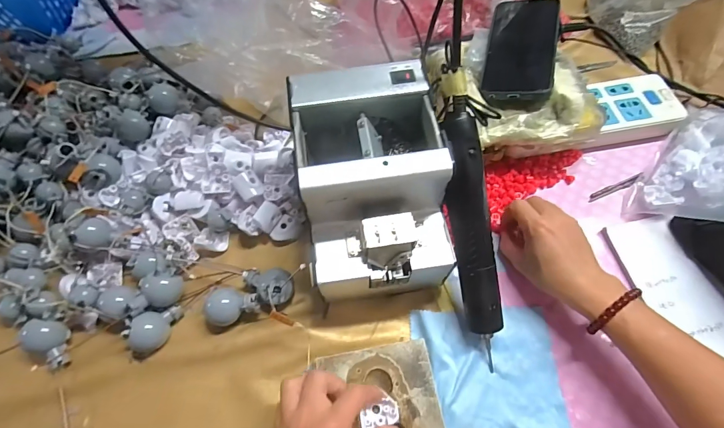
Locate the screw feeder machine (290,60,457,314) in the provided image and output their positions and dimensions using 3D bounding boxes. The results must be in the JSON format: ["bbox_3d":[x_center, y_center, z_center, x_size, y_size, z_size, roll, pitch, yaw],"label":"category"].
[{"bbox_3d":[0.010,-0.022,0.369,0.125,0.153,0.178,-7,62,-2],"label":"screw feeder machine"}]

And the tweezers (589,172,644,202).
[{"bbox_3d":[0.301,-0.032,0.444,0.079,0.004,0.010,-20,63,-10],"label":"tweezers"}]

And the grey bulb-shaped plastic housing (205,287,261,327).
[{"bbox_3d":[-0.125,0.093,0.367,0.047,0.027,0.034,8,62,6],"label":"grey bulb-shaped plastic housing"}]

